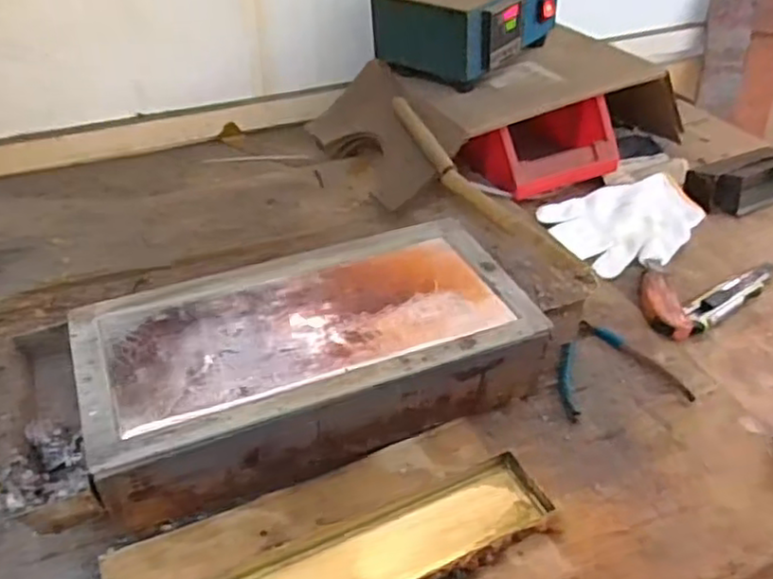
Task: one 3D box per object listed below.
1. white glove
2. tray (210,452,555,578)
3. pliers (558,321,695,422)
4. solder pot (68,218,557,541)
[{"bbox_3d":[0.294,-0.080,0.804,0.191,0.025,0.125,-13,43,-18],"label":"white glove"},{"bbox_3d":[-0.032,0.184,0.447,0.300,0.018,0.064,-17,44,-21],"label":"tray"},{"bbox_3d":[0.195,0.066,0.601,0.112,0.011,0.098,-6,41,-10],"label":"pliers"},{"bbox_3d":[-0.056,0.054,0.547,0.338,0.084,0.172,-16,41,-21],"label":"solder pot"}]

